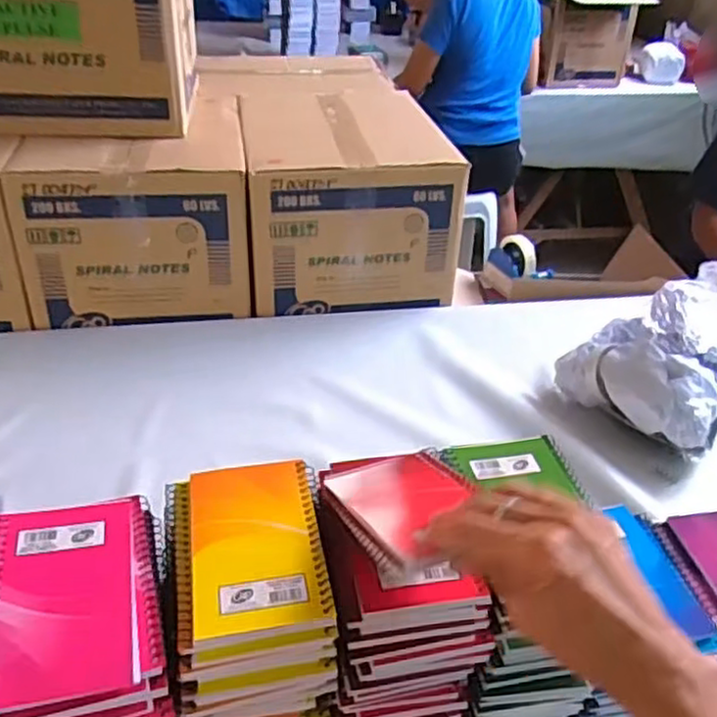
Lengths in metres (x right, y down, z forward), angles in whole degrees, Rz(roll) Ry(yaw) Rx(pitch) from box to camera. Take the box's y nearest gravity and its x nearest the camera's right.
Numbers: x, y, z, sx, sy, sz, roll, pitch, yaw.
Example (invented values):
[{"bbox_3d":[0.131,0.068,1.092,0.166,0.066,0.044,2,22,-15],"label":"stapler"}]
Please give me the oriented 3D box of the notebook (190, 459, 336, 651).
[{"bbox_3d":[-0.063,0.115,0.441,0.081,0.008,0.129,-4,35,-12],"label":"notebook"}]

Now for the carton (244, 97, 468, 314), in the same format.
[{"bbox_3d":[-0.032,-0.306,1.261,0.330,0.243,0.399,-3,35,-9],"label":"carton"}]

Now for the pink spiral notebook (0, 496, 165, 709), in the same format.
[{"bbox_3d":[-0.168,0.137,0.407,0.095,0.015,0.127,-7,36,-15],"label":"pink spiral notebook"}]

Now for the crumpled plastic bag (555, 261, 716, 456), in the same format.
[{"bbox_3d":[0.478,-0.024,1.006,0.364,0.132,0.213,-26,44,-36],"label":"crumpled plastic bag"}]

